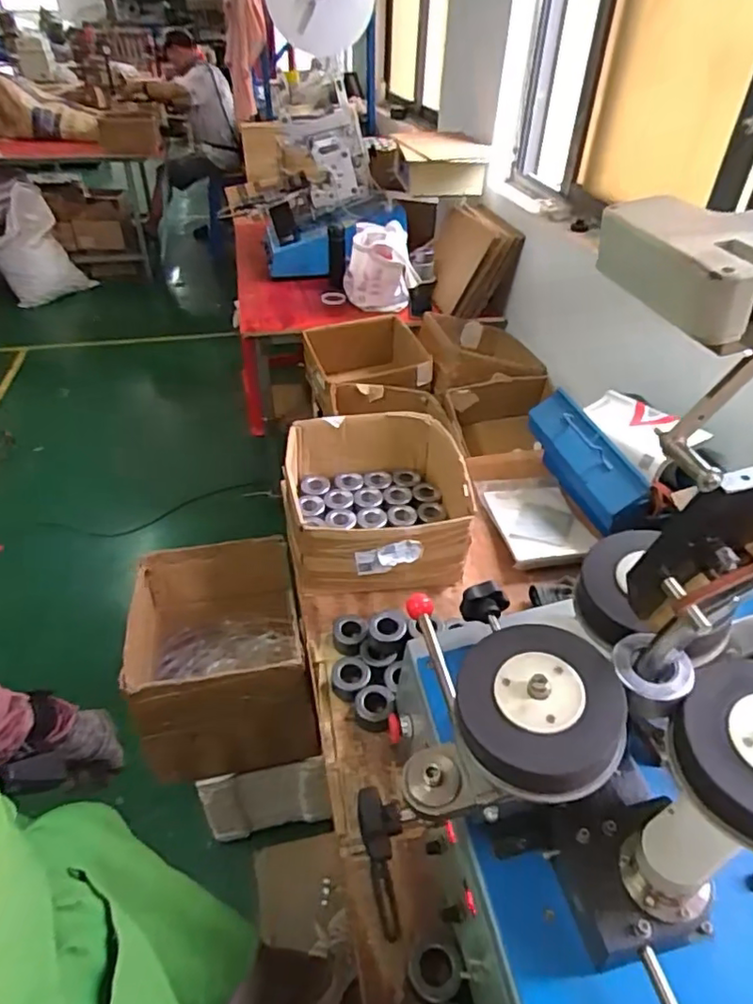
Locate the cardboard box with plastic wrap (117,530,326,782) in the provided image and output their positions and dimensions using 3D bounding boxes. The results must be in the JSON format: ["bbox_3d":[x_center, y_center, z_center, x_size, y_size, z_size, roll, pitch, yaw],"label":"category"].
[{"bbox_3d":[-0.298,0.305,1.163,0.322,0.309,0.321,-6,41,-10],"label":"cardboard box with plastic wrap"}]

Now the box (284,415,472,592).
[{"bbox_3d":[0.003,0.000,1.166,0.330,0.172,0.358,1,40,-2],"label":"box"}]

